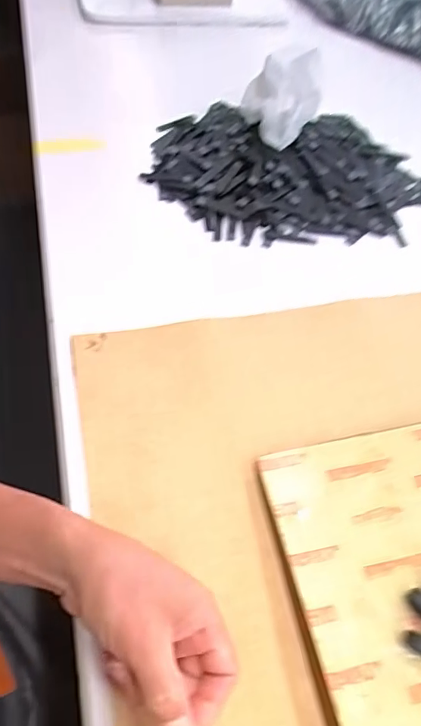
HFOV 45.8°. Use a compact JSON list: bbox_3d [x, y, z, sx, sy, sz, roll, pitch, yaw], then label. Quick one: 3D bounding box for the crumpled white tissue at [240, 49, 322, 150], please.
[{"bbox_3d":[0.081,-0.305,0.571,0.069,0.082,0.070,-32,66,-23],"label":"crumpled white tissue"}]

